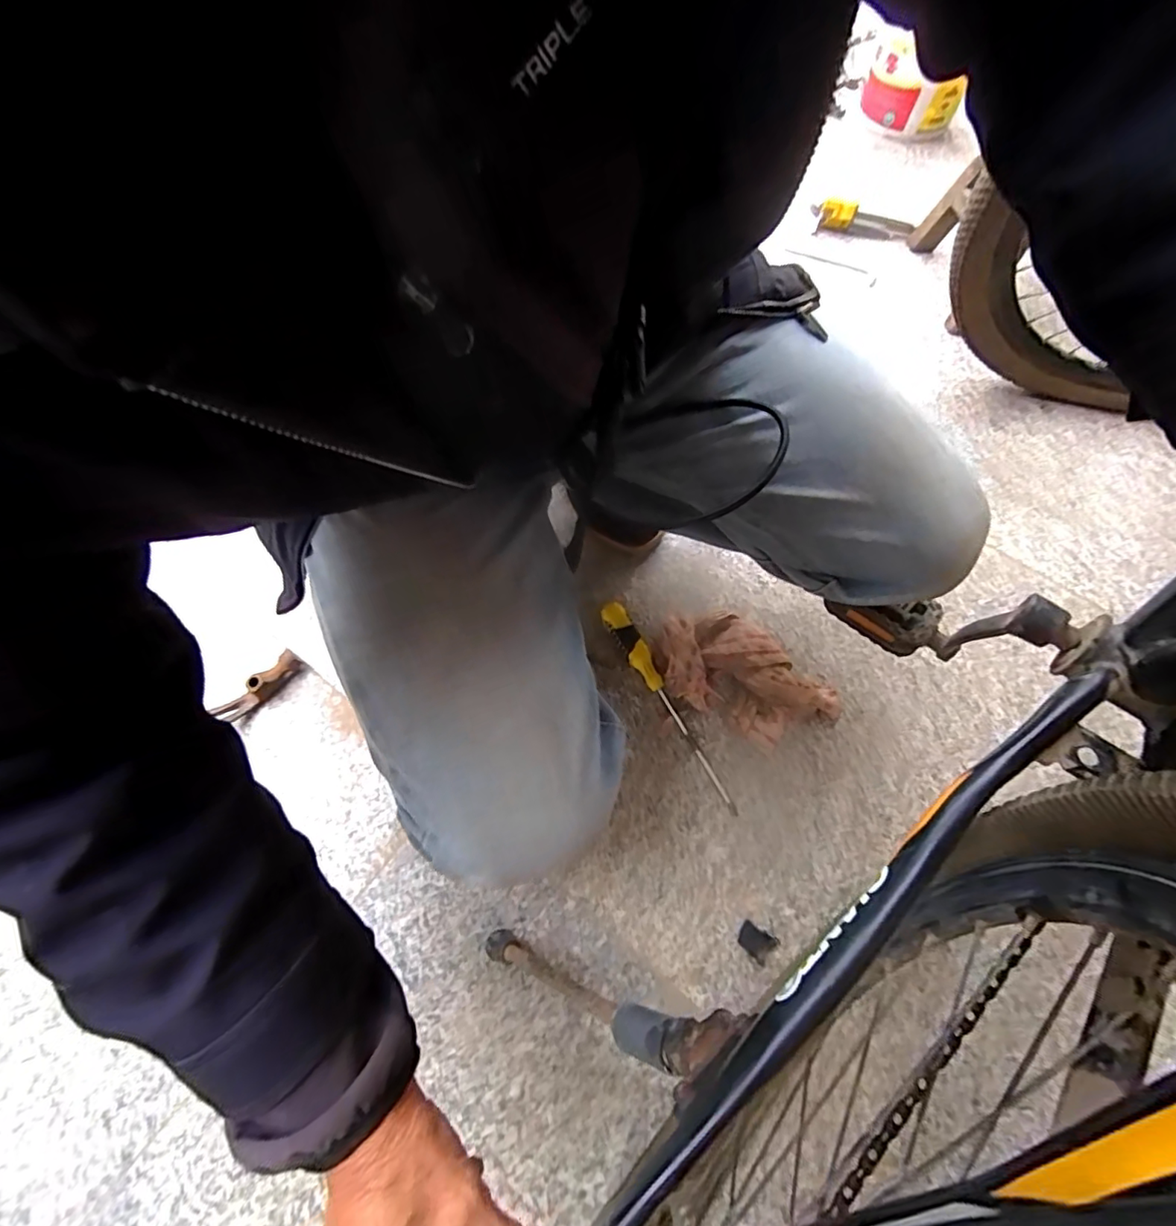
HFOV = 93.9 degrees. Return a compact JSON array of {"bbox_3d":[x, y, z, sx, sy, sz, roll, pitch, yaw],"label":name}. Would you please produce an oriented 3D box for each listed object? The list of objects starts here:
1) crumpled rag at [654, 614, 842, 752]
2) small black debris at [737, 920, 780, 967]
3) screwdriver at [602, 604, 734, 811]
[{"bbox_3d":[0.170,0.068,0.598,0.197,0.040,0.122,22,66,10],"label":"crumpled rag"},{"bbox_3d":[0.154,0.300,0.502,0.032,0.004,0.026,39,70,17],"label":"small black debris"},{"bbox_3d":[0.083,0.097,0.594,0.029,0.027,0.247,-27,74,-12],"label":"screwdriver"}]

